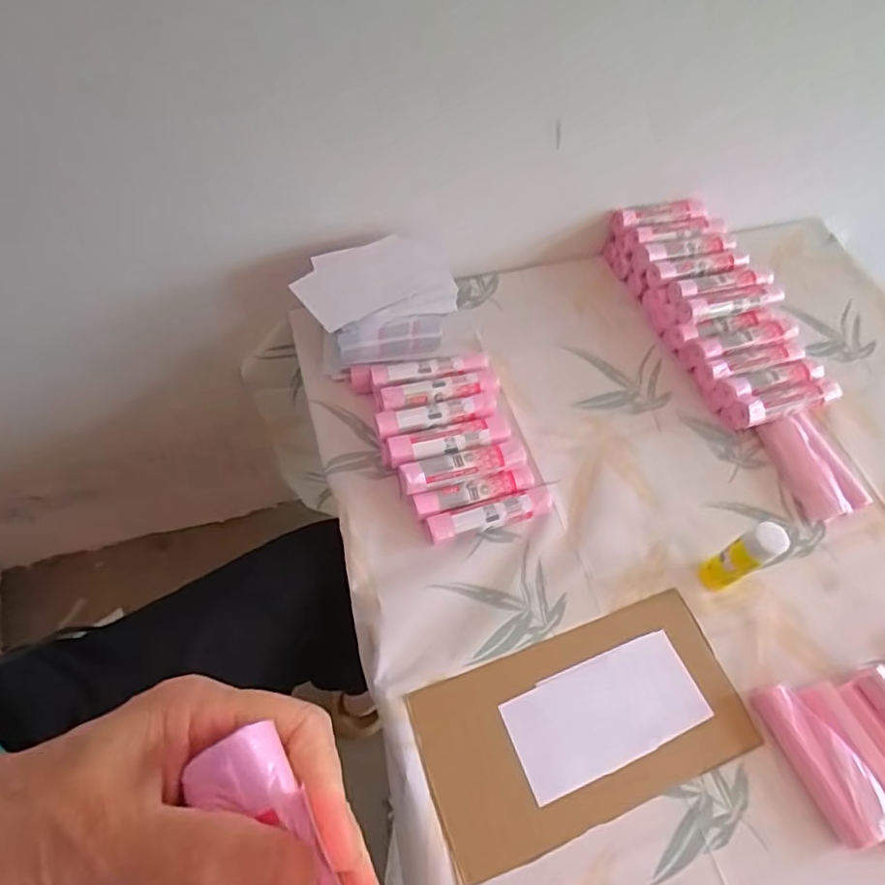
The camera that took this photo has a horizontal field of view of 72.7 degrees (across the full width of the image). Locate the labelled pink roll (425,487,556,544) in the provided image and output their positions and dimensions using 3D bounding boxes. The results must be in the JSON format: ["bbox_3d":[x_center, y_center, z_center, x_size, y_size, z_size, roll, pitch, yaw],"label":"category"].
[{"bbox_3d":[0.045,0.068,0.565,0.117,0.023,0.025,-12,60,-10],"label":"labelled pink roll"}]

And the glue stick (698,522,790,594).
[{"bbox_3d":[0.258,0.101,0.523,0.026,0.100,0.029,-29,65,-19],"label":"glue stick"}]

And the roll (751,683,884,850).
[{"bbox_3d":[0.302,0.252,0.480,0.046,0.031,0.115,-19,62,-14],"label":"roll"}]

